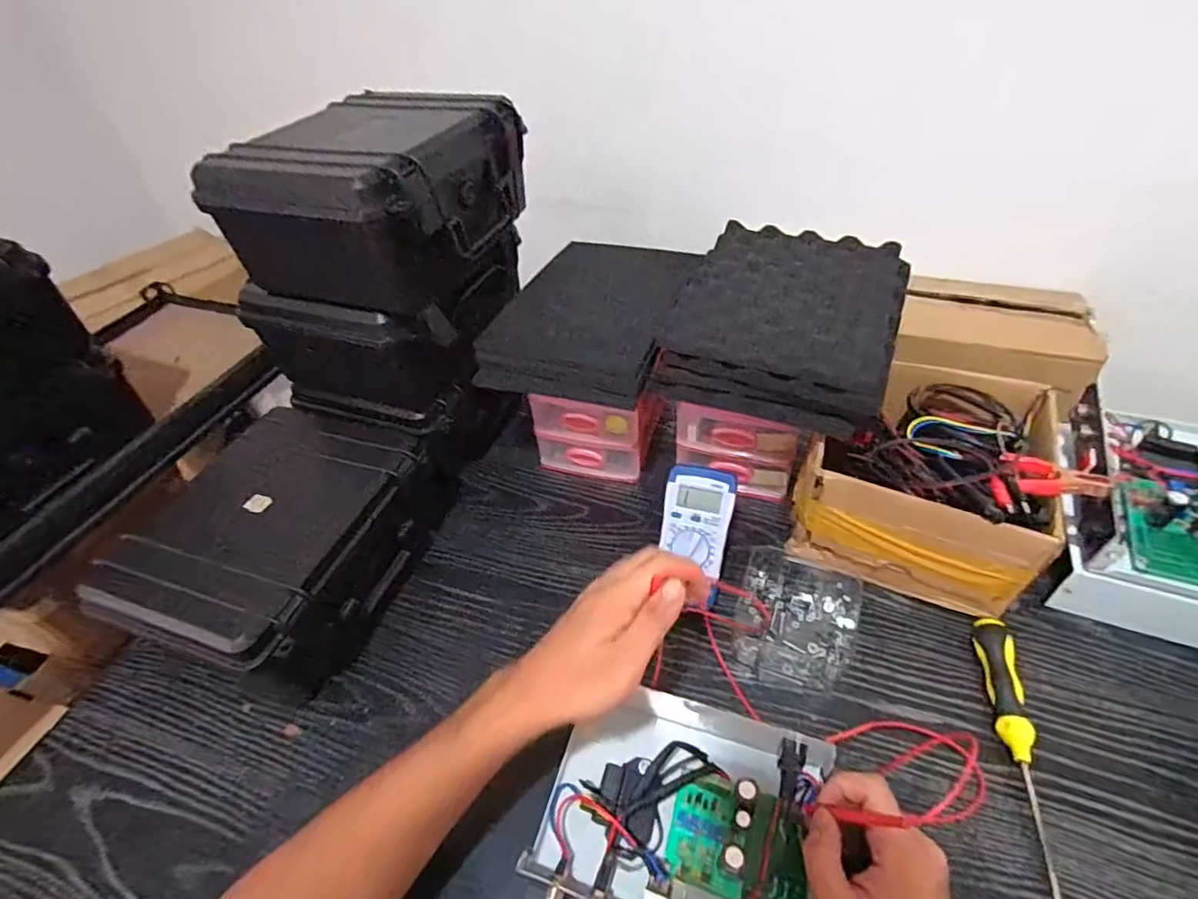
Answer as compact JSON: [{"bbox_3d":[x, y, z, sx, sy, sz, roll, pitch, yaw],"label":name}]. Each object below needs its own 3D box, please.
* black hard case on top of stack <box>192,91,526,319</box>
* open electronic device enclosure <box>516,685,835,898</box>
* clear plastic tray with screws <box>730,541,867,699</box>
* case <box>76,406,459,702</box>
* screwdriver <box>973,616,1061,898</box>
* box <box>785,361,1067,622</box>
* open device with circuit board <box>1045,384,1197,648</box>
[{"bbox_3d":[-0.223,-0.262,0.590,0.222,0.133,0.235,12,48,18],"label":"black hard case on top of stack"},{"bbox_3d":[0.064,0.274,0.438,0.201,0.059,0.163,10,46,13],"label":"open electronic device enclosure"},{"bbox_3d":[0.191,0.162,0.548,0.107,0.019,0.130,13,48,19],"label":"clear plastic tray with screws"},{"bbox_3d":[-0.317,0.091,0.607,0.220,0.116,0.294,13,48,18],"label":"case"},{"bbox_3d":[0.334,0.234,0.451,0.026,0.026,0.208,6,46,12],"label":"screwdriver"},{"bbox_3d":[0.324,0.026,0.574,0.190,0.151,0.202,18,50,23],"label":"box"},{"bbox_3d":[0.530,0.053,0.533,0.157,0.115,0.213,17,49,22],"label":"open device with circuit board"}]

